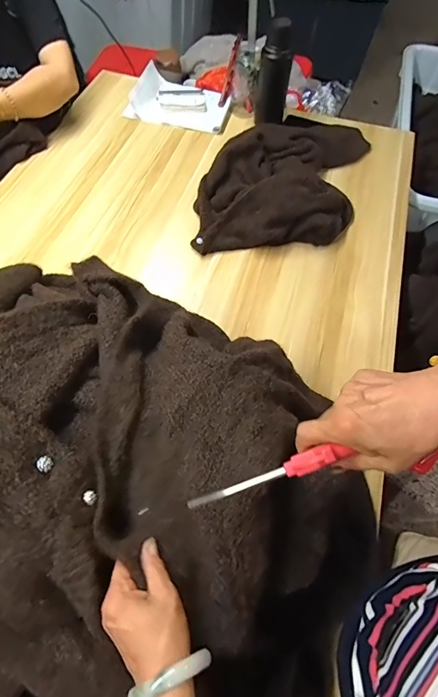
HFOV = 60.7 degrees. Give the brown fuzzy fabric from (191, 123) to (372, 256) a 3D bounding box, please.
[{"bbox_3d":[0.161,-0.422,0.907,0.368,0.113,0.466,10,61,3],"label":"brown fuzzy fabric"}]

